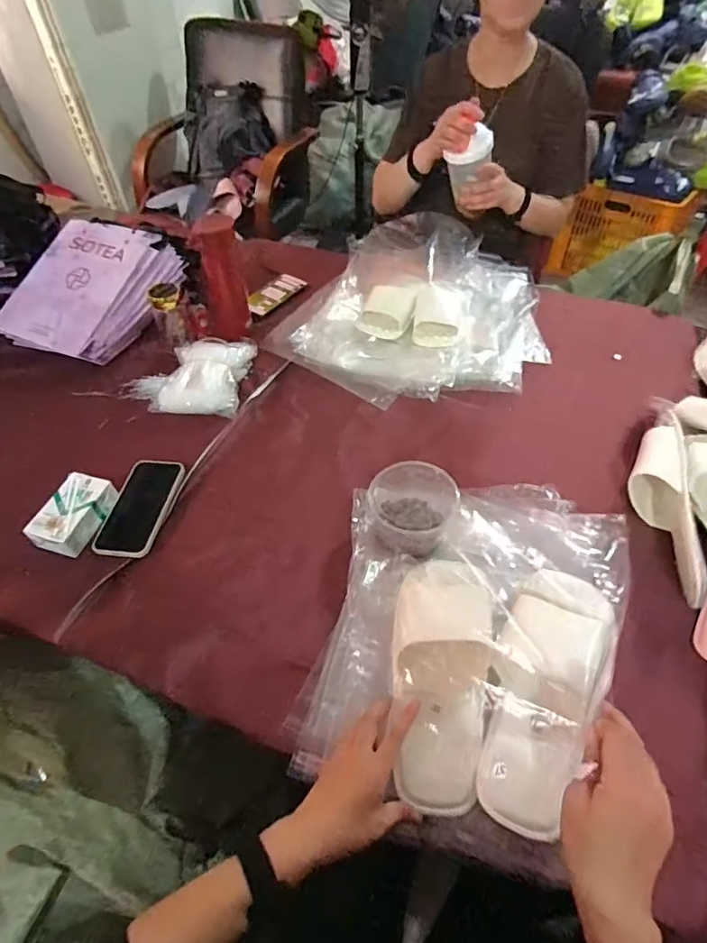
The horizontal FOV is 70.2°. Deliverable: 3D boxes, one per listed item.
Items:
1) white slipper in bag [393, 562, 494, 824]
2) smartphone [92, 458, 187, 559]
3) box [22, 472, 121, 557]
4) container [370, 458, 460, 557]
[{"bbox_3d":[0.097,0.213,0.550,0.108,0.051,0.260,6,59,6],"label":"white slipper in bag"},{"bbox_3d":[-0.310,0.048,0.736,0.087,0.016,0.161,5,50,6],"label":"smartphone"},{"bbox_3d":[-0.397,0.061,0.715,0.071,0.040,0.116,13,52,12],"label":"box"},{"bbox_3d":[0.079,0.054,0.678,0.112,0.082,0.112,-1,50,1],"label":"container"}]

